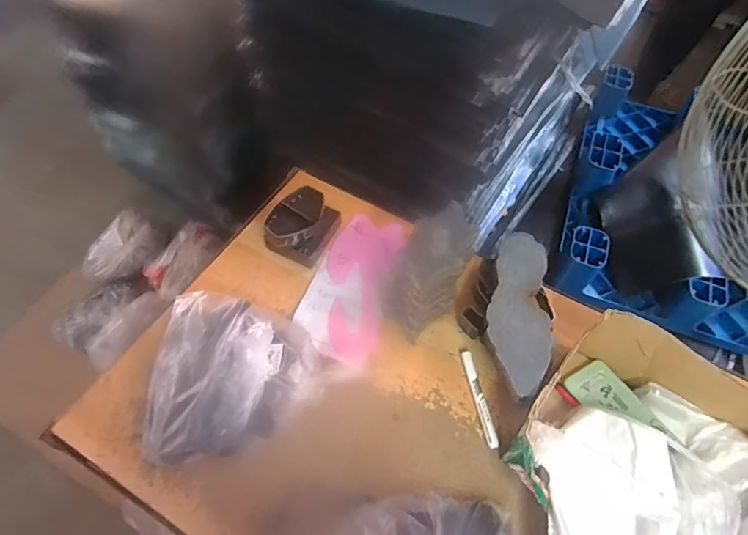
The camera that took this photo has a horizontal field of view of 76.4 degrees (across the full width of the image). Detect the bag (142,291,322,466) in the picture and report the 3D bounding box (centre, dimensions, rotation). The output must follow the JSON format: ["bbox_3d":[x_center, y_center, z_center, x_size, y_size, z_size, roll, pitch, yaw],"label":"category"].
[{"bbox_3d":[-0.204,0.140,0.667,0.238,0.105,0.239,5,57,1],"label":"bag"}]

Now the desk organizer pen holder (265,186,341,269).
[{"bbox_3d":[-0.126,-0.072,0.841,0.094,0.077,0.126,26,59,14],"label":"desk organizer pen holder"}]

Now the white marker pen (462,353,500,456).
[{"bbox_3d":[0.160,0.198,0.710,0.017,0.010,0.152,-6,57,-7],"label":"white marker pen"}]

